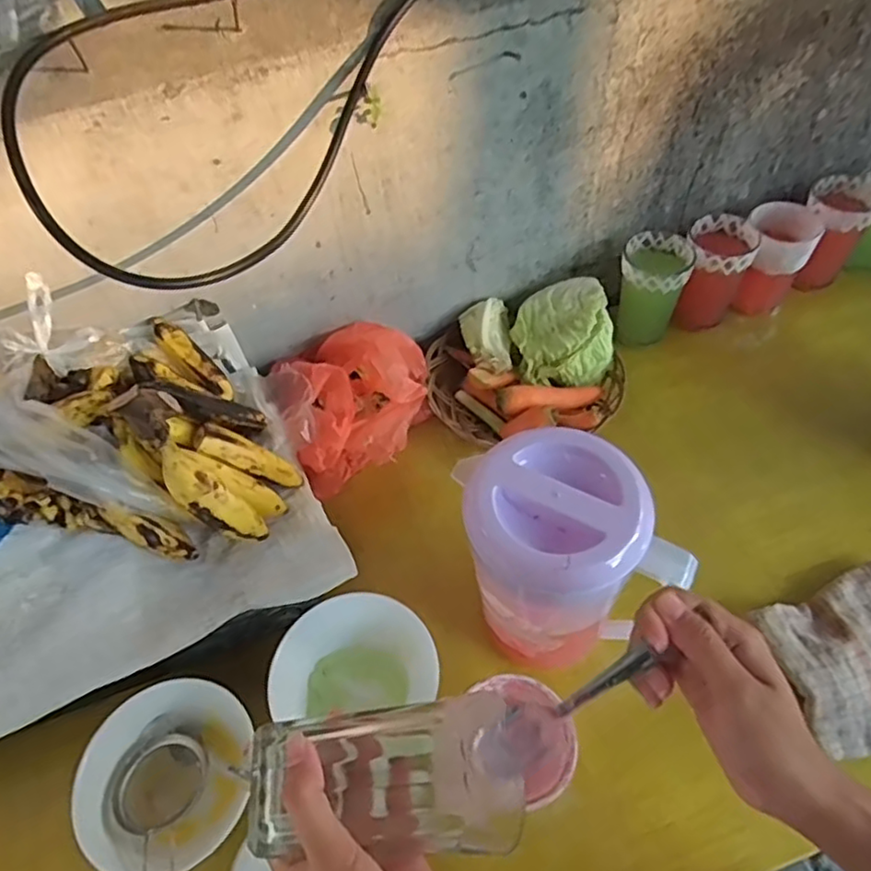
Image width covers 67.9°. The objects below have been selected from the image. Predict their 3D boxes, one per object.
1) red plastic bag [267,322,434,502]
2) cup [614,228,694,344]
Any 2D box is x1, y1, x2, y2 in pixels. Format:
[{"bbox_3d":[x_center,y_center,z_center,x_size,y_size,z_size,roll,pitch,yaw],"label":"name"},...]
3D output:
[{"bbox_3d":[-0.088,-0.042,0.704,0.153,0.131,0.190,-3,56,3],"label":"red plastic bag"},{"bbox_3d":[0.258,-0.177,0.775,0.078,0.102,0.093,15,59,15],"label":"cup"}]

